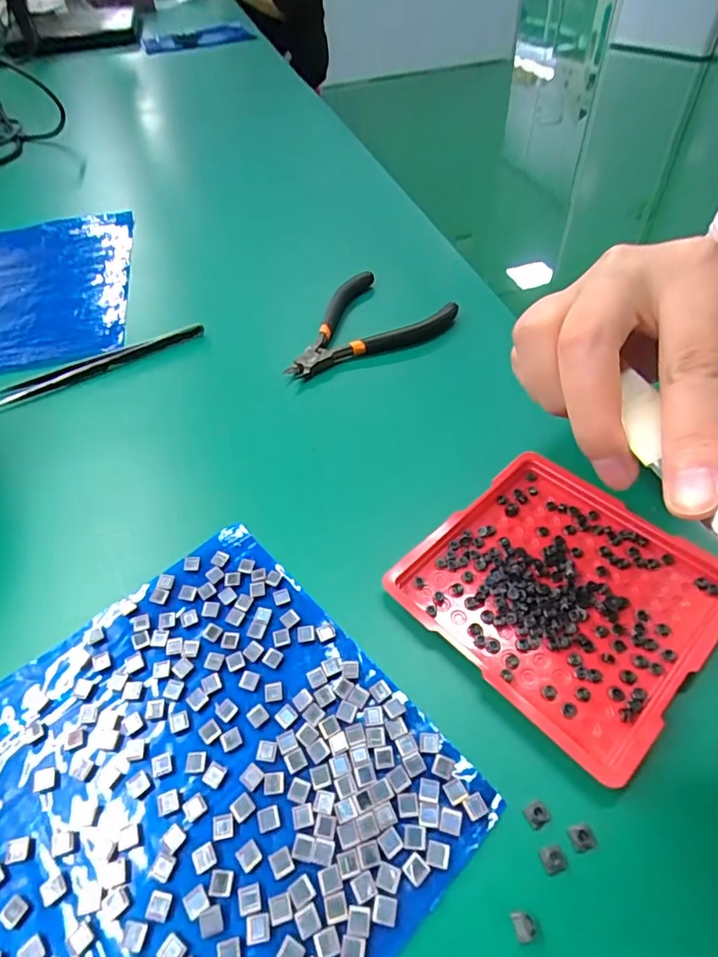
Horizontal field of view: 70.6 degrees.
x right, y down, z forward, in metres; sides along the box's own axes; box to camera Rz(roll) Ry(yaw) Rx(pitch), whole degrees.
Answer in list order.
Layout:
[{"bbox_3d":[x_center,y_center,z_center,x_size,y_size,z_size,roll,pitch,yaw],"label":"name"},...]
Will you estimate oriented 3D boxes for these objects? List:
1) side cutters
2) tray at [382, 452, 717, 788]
[{"bbox_3d":[0.002,-0.093,0.320,0.080,0.015,0.106,28,57,26],"label":"side cutters"},{"bbox_3d":[0.080,0.041,0.200,0.100,0.009,0.099,-36,56,-24],"label":"tray"}]

